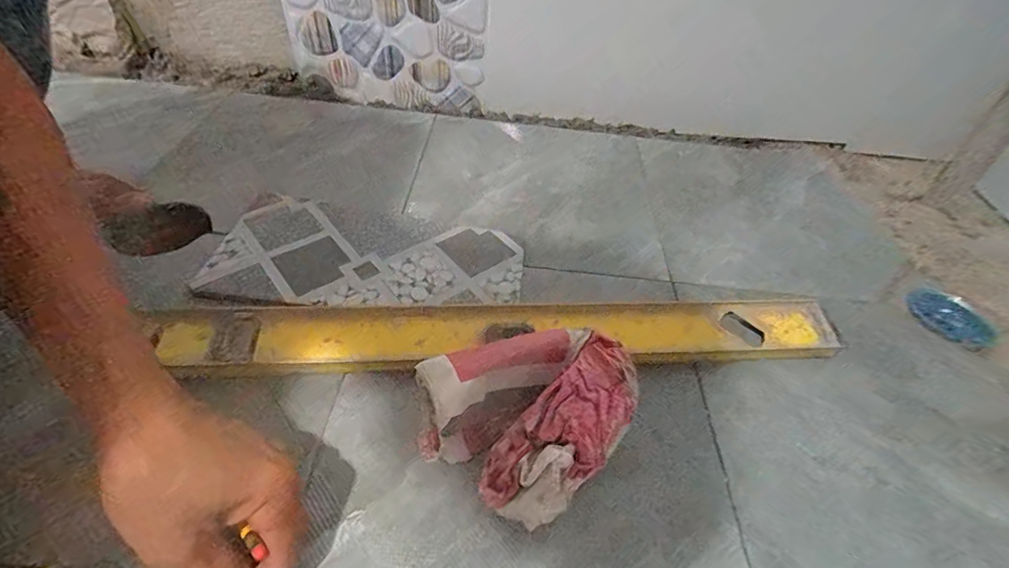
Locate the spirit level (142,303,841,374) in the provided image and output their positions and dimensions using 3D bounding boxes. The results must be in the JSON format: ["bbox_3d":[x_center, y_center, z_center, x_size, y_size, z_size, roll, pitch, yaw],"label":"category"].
[{"bbox_3d":[0.016,0.046,0.396,0.566,0.022,0.057,0,46,-7],"label":"spirit level"}]

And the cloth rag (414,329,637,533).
[{"bbox_3d":[0.014,0.085,0.315,0.118,0.085,0.126,35,53,25],"label":"cloth rag"}]

